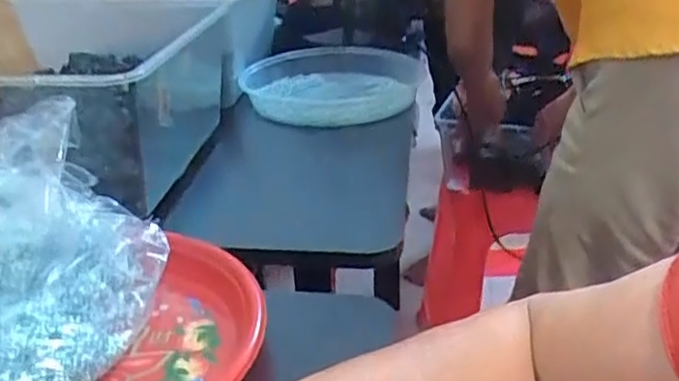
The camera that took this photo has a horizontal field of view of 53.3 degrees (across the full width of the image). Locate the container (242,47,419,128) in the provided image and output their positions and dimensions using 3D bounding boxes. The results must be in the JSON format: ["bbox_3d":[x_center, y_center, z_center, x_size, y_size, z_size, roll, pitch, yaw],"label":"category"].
[{"bbox_3d":[-0.015,-0.145,0.883,0.224,0.047,0.233,-1,26,1],"label":"container"}]

